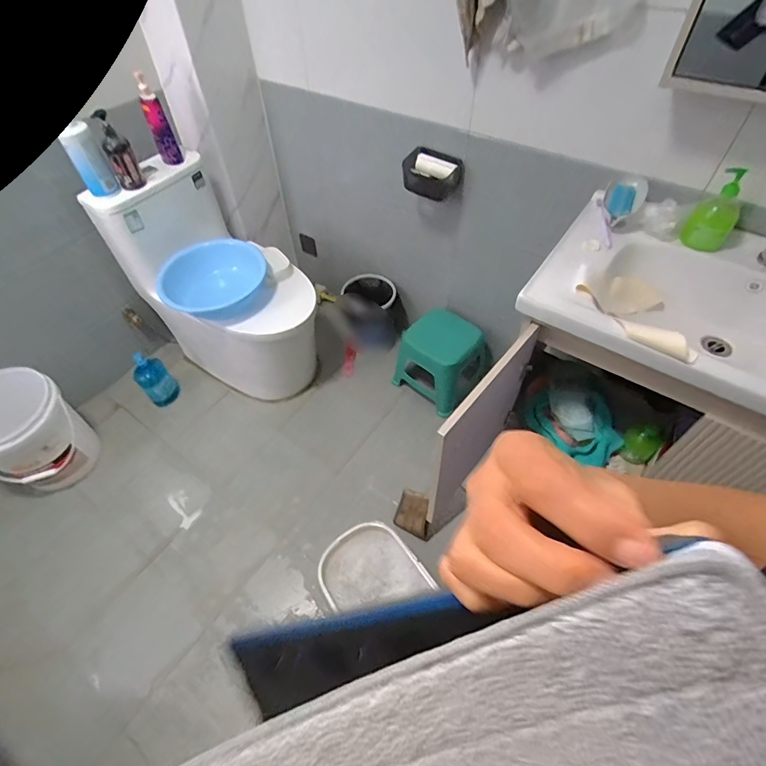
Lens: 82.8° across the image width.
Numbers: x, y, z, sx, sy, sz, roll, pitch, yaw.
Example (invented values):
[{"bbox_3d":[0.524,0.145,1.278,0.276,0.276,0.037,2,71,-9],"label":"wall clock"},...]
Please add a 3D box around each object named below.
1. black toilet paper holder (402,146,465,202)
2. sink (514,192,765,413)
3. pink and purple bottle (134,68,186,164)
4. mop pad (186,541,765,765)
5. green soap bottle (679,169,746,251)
[{"bbox_3d":[0.134,-0.587,1.224,0.153,0.089,0.103,33,60,24],"label":"black toilet paper holder"},{"bbox_3d":[0.683,-0.100,0.871,0.725,0.158,0.422,30,58,22],"label":"sink"},{"bbox_3d":[-0.638,-0.736,1.240,0.058,0.196,0.079,-21,55,-15],"label":"pink and purple bottle"},{"bbox_3d":[-0.012,0.186,0.190,0.372,0.021,0.100,-33,85,22],"label":"mop pad"},{"bbox_3d":[0.702,-0.362,0.903,0.085,0.152,0.090,37,61,26],"label":"green soap bottle"}]

